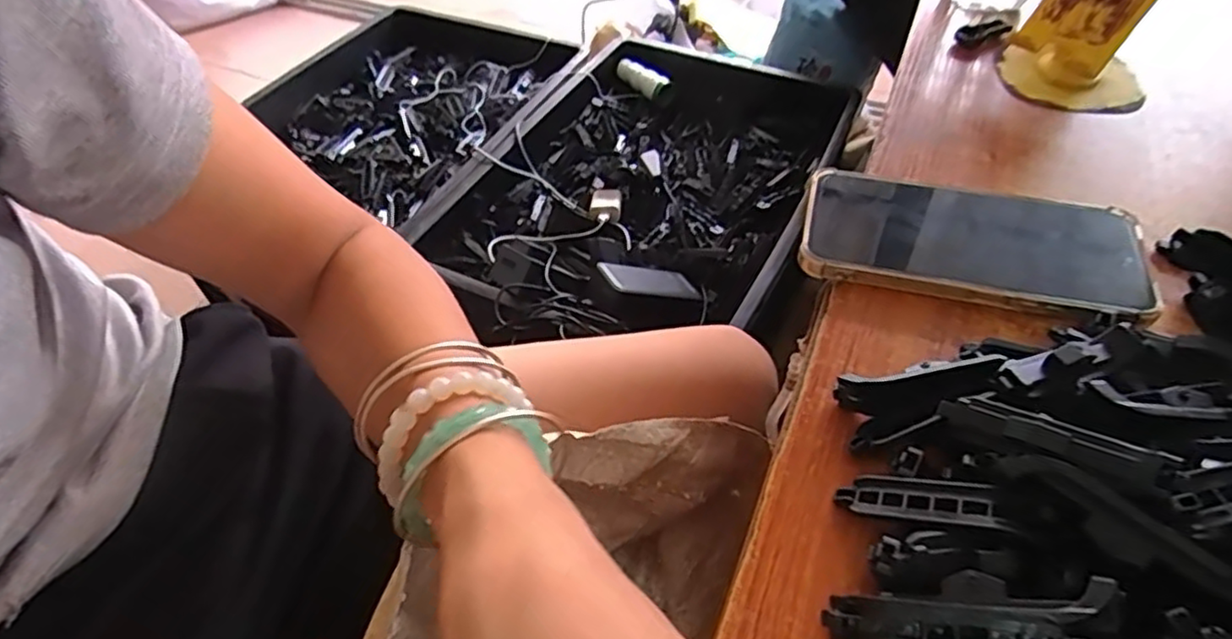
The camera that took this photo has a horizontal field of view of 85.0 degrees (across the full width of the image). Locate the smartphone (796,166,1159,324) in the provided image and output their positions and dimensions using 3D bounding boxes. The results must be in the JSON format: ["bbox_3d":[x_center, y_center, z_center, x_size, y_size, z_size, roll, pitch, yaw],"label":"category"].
[{"bbox_3d":[0.187,-0.041,0.359,0.166,0.017,0.083,12,51,12],"label":"smartphone"}]

